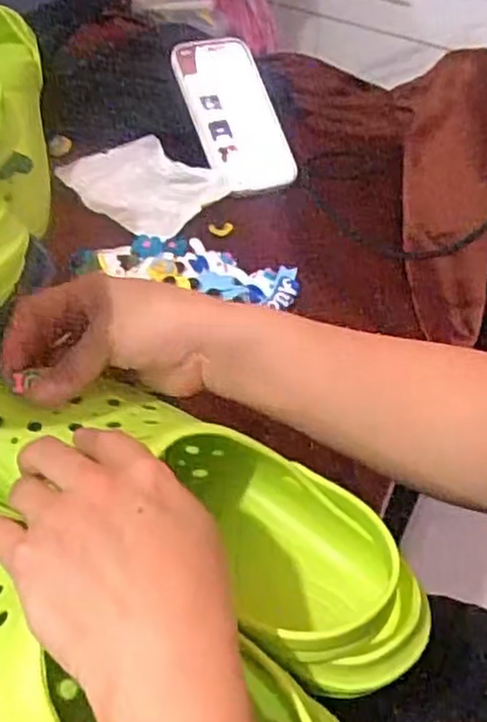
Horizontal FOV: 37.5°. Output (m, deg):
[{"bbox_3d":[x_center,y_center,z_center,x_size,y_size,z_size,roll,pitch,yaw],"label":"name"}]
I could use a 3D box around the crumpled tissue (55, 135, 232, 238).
[{"bbox_3d":[-0.091,-0.164,0.670,0.132,0.015,0.110,35,53,25],"label":"crumpled tissue"}]

